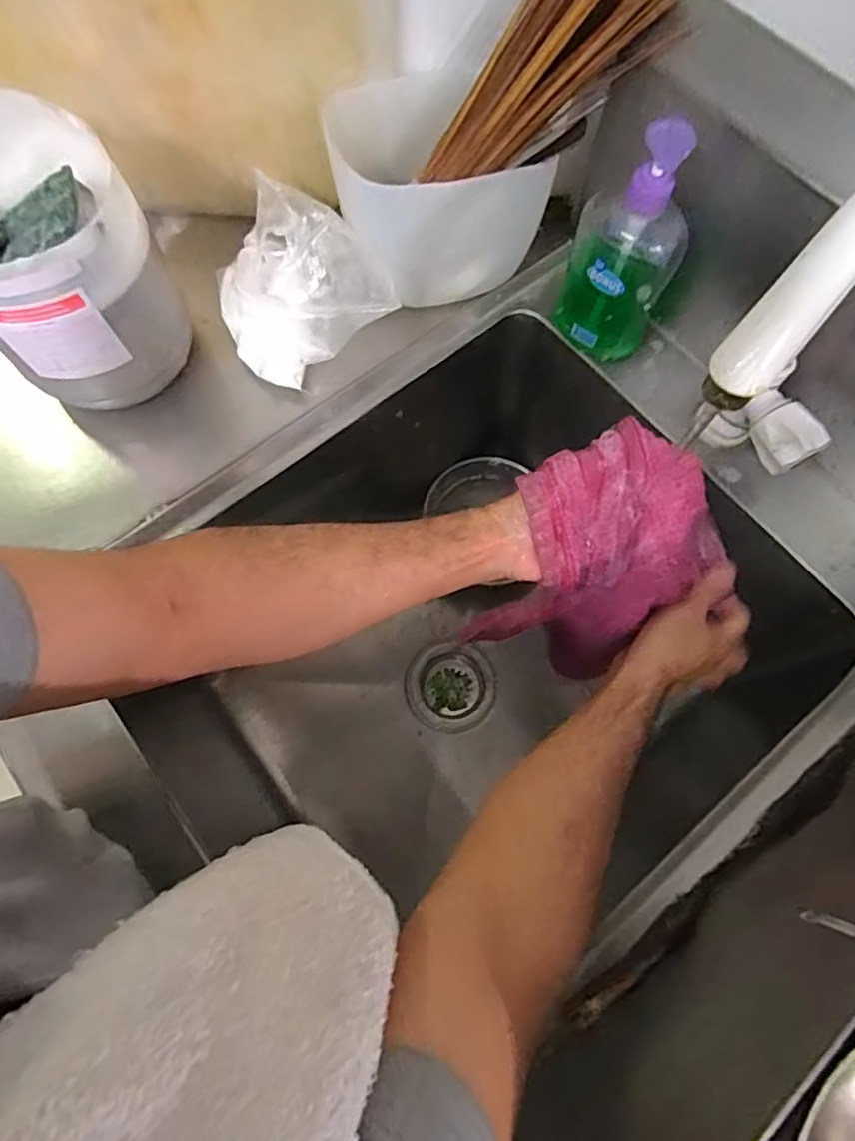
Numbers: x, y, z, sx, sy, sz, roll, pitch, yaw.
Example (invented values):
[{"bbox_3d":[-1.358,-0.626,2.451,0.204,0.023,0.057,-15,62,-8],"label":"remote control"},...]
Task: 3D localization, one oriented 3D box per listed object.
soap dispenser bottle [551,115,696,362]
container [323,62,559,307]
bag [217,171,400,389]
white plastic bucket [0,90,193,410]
[{"bbox_3d":[0.162,-0.260,0.488,0.086,0.187,0.056,20,73,6],"label":"soap dispenser bottle"},{"bbox_3d":[0.005,-0.328,0.529,0.163,0.116,0.137,-17,74,-6],"label":"container"},{"bbox_3d":[-0.122,-0.251,0.538,0.136,0.078,0.153,-35,76,-11],"label":"bag"},{"bbox_3d":[-0.281,-0.227,0.471,0.143,0.173,0.148,-40,77,-12],"label":"white plastic bucket"}]

